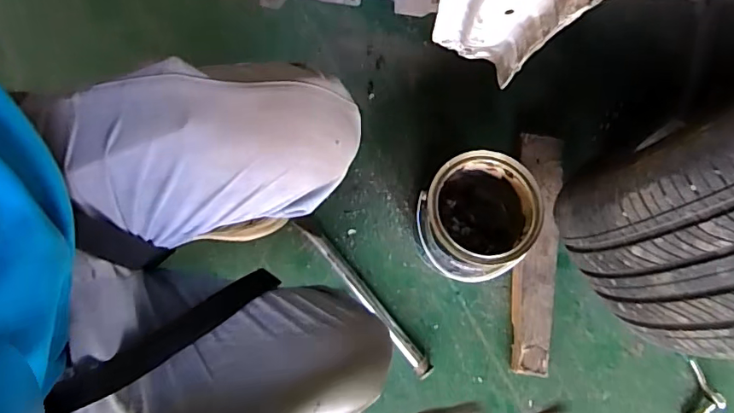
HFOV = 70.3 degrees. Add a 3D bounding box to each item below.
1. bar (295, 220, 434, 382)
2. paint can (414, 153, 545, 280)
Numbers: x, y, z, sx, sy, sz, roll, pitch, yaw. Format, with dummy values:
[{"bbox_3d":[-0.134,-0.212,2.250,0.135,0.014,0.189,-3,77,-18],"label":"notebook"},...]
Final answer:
[{"bbox_3d":[-0.005,0.137,0.816,0.028,0.027,0.306,-38,81,-11],"label":"bar"},{"bbox_3d":[0.160,0.019,0.792,0.165,0.163,0.174,24,76,4],"label":"paint can"}]

